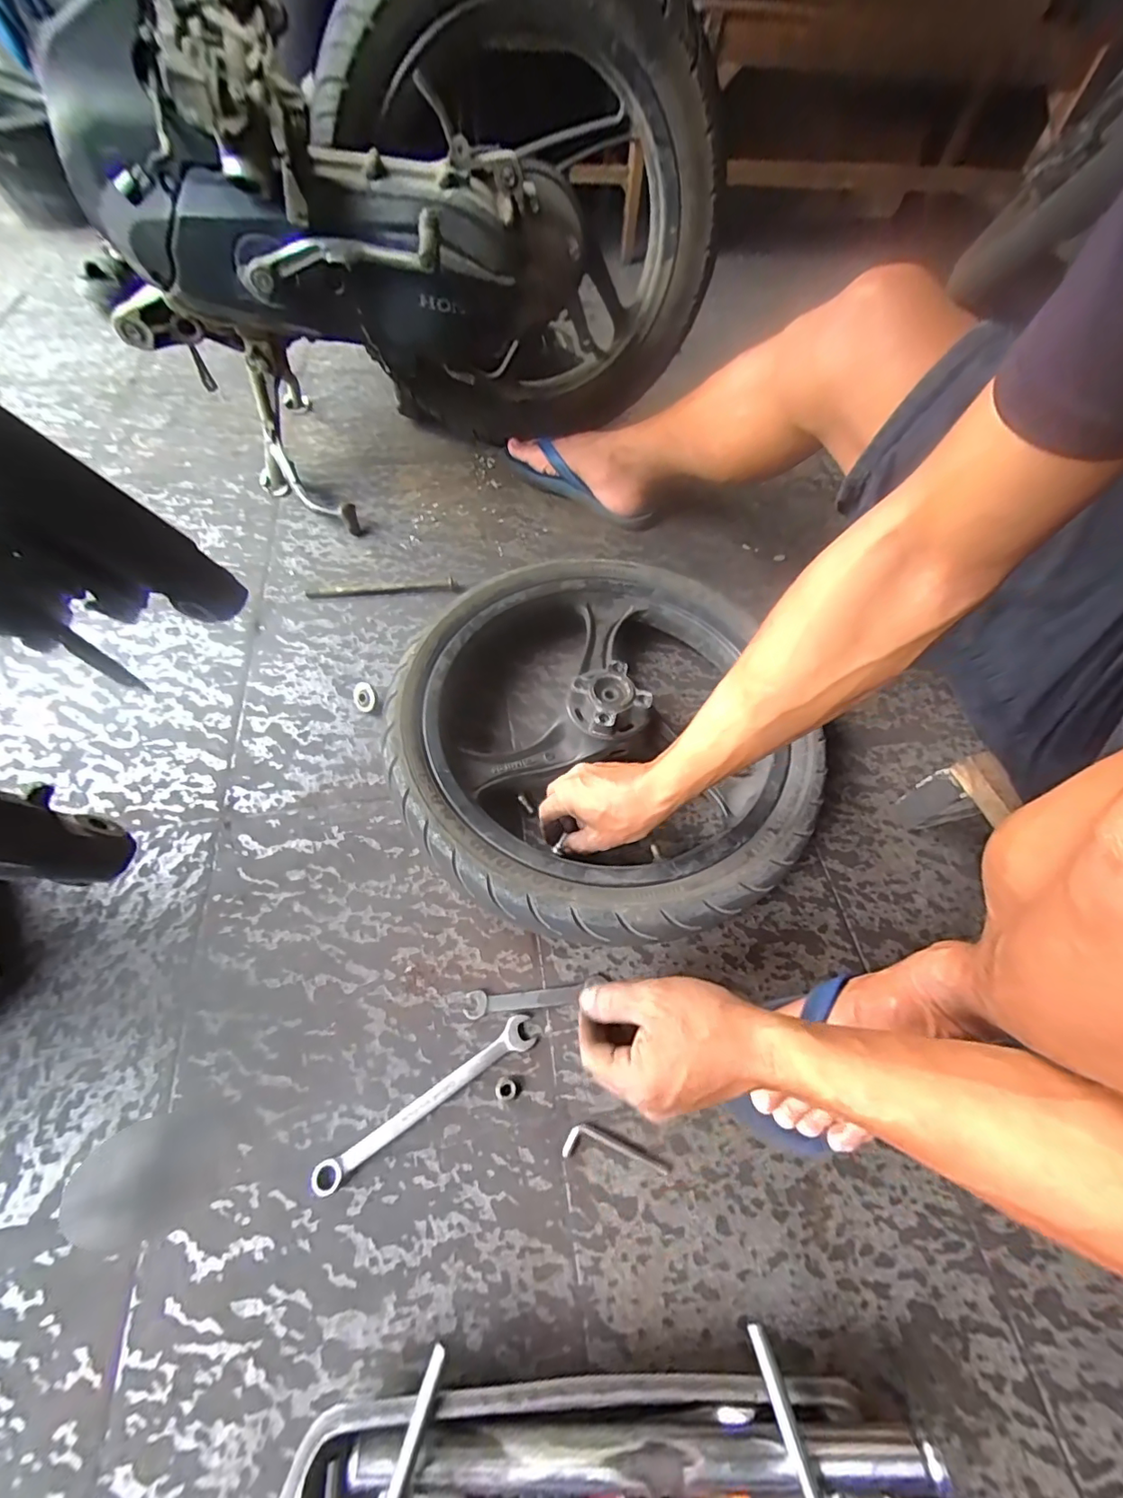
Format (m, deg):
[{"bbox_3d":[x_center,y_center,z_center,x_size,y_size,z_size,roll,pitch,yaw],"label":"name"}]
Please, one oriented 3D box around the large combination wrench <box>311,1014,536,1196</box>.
[{"bbox_3d":[-0.103,0.277,0.413,0.184,0.009,0.024,-30,65,-19],"label":"large combination wrench"}]

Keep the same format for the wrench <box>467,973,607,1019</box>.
[{"bbox_3d":[-0.022,0.215,0.457,0.122,0.004,0.020,-6,60,-7],"label":"wrench"}]

